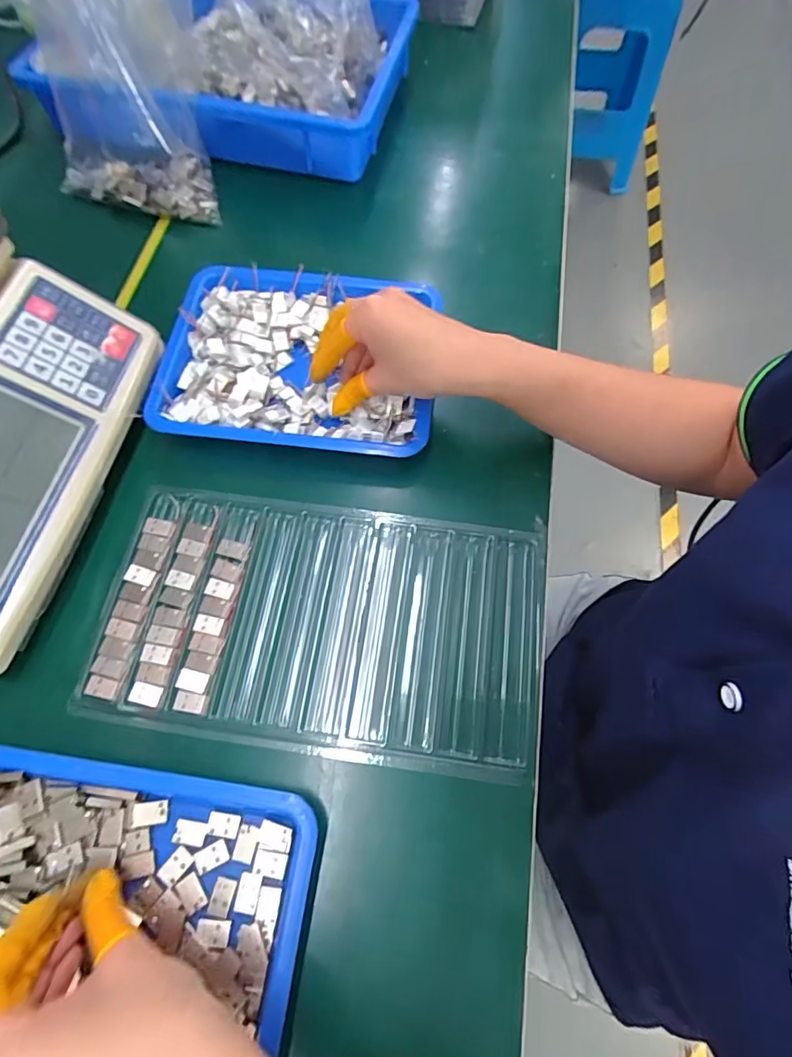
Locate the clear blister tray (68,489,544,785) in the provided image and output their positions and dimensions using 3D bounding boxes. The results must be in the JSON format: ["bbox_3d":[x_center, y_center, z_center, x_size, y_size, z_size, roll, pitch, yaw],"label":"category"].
[{"bbox_3d":[-0.049,0.060,0.348,0.288,0.016,0.163,8,66,3],"label":"clear blister tray"}]

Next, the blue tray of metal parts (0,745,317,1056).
[{"bbox_3d":[-0.161,0.218,0.261,0.213,0.021,0.175,9,64,2],"label":"blue tray of metal parts"}]

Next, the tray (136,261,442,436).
[{"bbox_3d":[-0.082,-0.142,0.420,0.202,0.030,0.170,7,64,1],"label":"tray"}]

